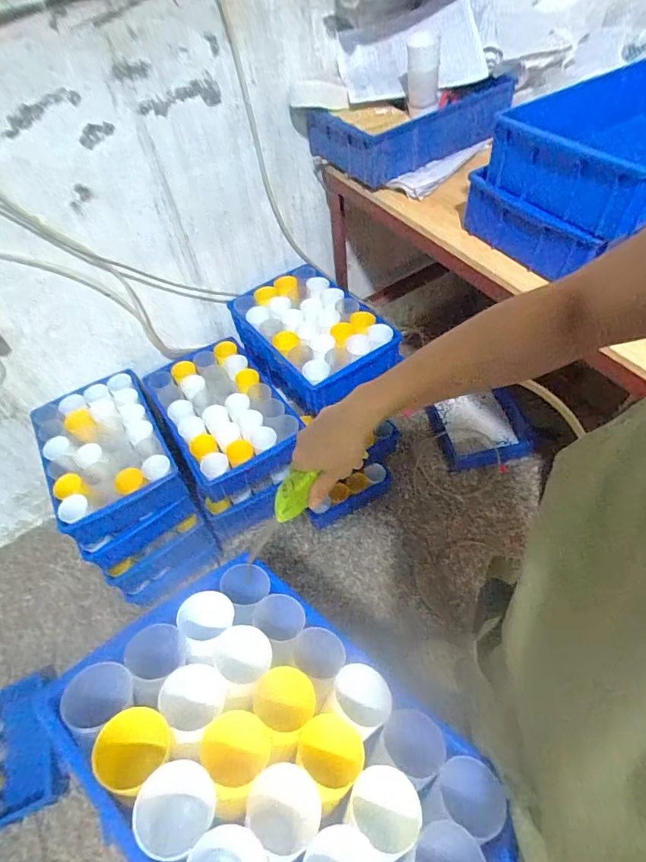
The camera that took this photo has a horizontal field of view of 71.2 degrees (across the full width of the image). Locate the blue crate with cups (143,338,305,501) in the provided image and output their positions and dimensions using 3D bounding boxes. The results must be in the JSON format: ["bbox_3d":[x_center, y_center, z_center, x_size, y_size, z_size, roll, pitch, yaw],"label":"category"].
[{"bbox_3d":[-0.250,-0.047,1.145,0.270,0.117,0.398,-30,57,-15],"label":"blue crate with cups"}]

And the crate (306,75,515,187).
[{"bbox_3d":[0.187,-0.692,1.015,0.419,0.120,0.240,-27,57,-14],"label":"crate"}]

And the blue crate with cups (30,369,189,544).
[{"bbox_3d":[-0.518,0.050,1.086,0.266,0.121,0.353,-29,57,-15],"label":"blue crate with cups"}]

